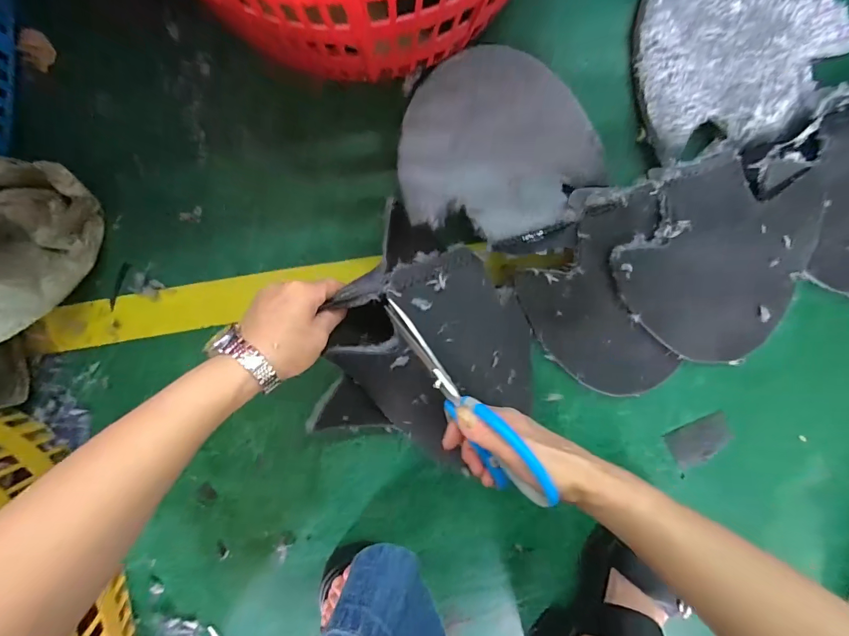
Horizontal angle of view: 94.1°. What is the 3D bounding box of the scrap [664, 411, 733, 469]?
[{"bbox_3d":[0.314,0.140,0.449,0.070,0.004,0.046,-25,96,1],"label":"scrap"}]

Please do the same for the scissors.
[{"bbox_3d":[0.030,0.061,0.304,0.013,0.079,0.185,-33,92,-27],"label":"scissors"}]

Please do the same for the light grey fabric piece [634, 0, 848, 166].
[{"bbox_3d":[0.310,-0.273,0.384,0.199,0.021,0.190,-14,96,0],"label":"light grey fabric piece"}]

